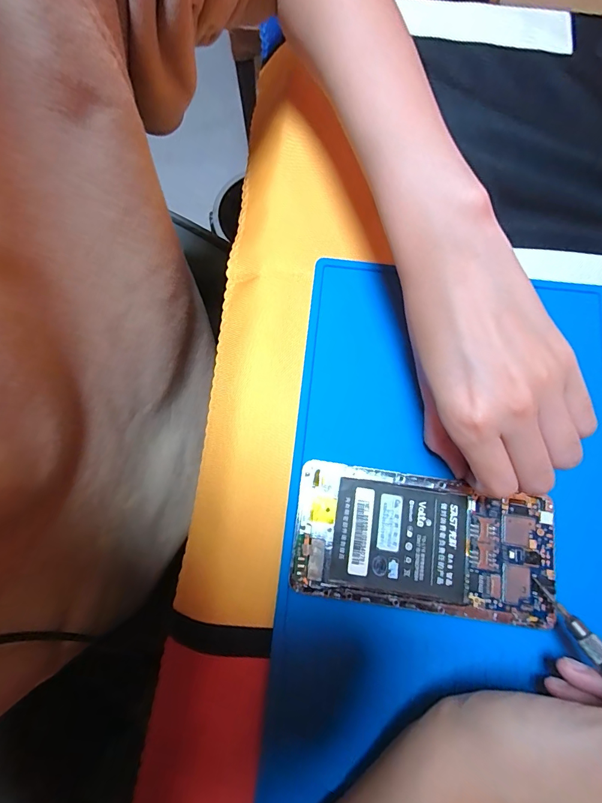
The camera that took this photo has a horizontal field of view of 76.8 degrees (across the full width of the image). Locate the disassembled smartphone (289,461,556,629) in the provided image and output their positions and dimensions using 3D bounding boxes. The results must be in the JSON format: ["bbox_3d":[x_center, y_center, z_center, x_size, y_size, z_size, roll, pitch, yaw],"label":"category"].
[{"bbox_3d":[0.067,0.077,0.208,0.138,0.006,0.068,9,76,3],"label":"disassembled smartphone"}]

